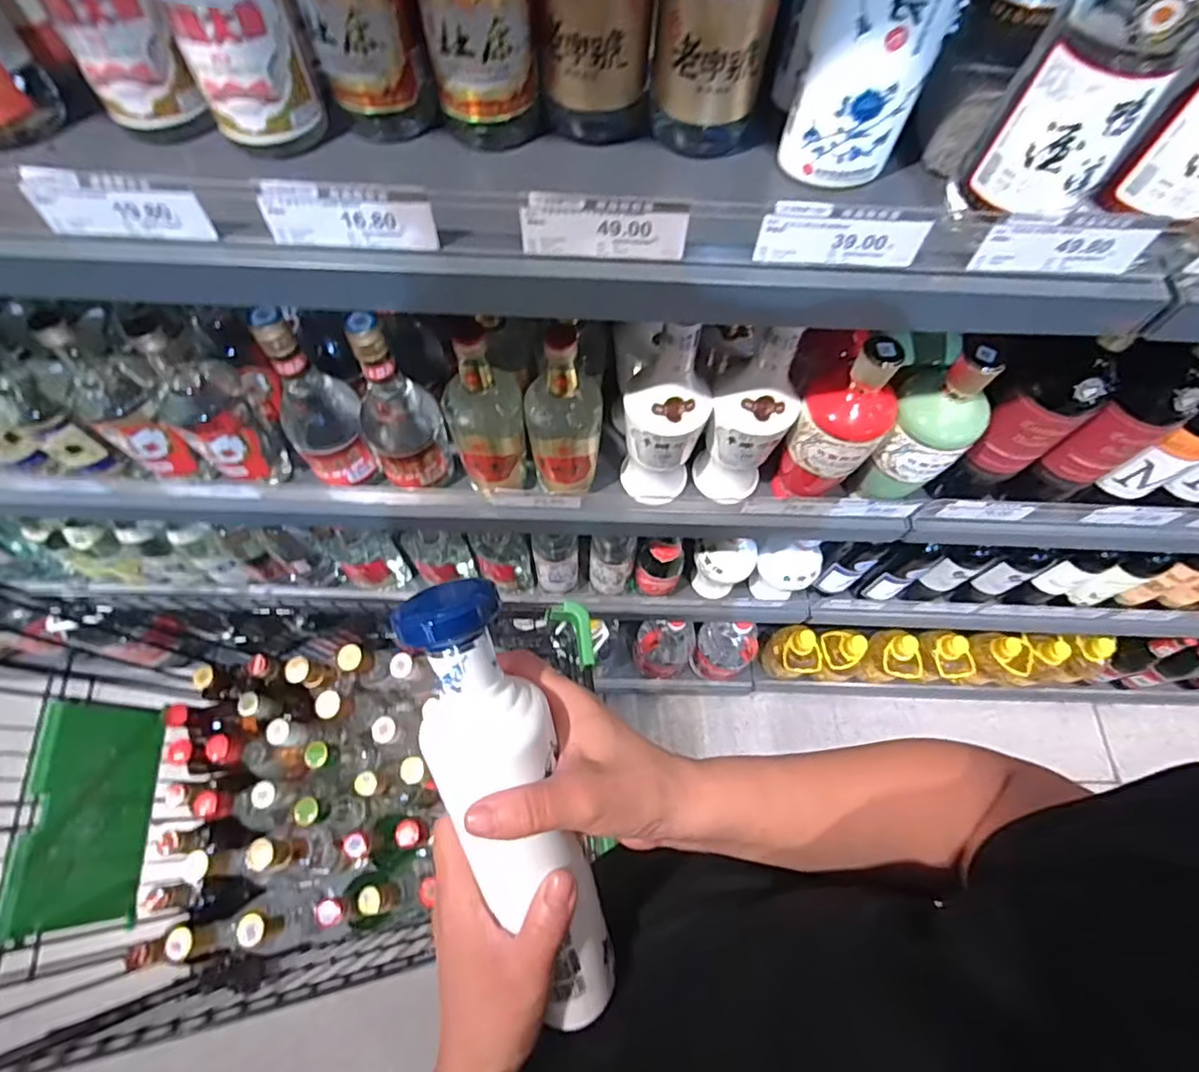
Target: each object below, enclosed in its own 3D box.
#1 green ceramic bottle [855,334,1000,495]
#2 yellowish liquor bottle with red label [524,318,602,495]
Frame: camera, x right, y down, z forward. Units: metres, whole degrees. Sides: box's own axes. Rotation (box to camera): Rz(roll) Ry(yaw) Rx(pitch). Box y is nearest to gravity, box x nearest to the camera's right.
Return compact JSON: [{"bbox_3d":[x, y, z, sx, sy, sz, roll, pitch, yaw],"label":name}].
[{"bbox_3d":[0.324,-0.100,0.599,0.066,0.199,0.066,-37,72,-17],"label":"green ceramic bottle"},{"bbox_3d":[-0.035,-0.131,0.605,0.075,0.213,0.084,0,65,-2],"label":"yellowish liquor bottle with red label"}]

